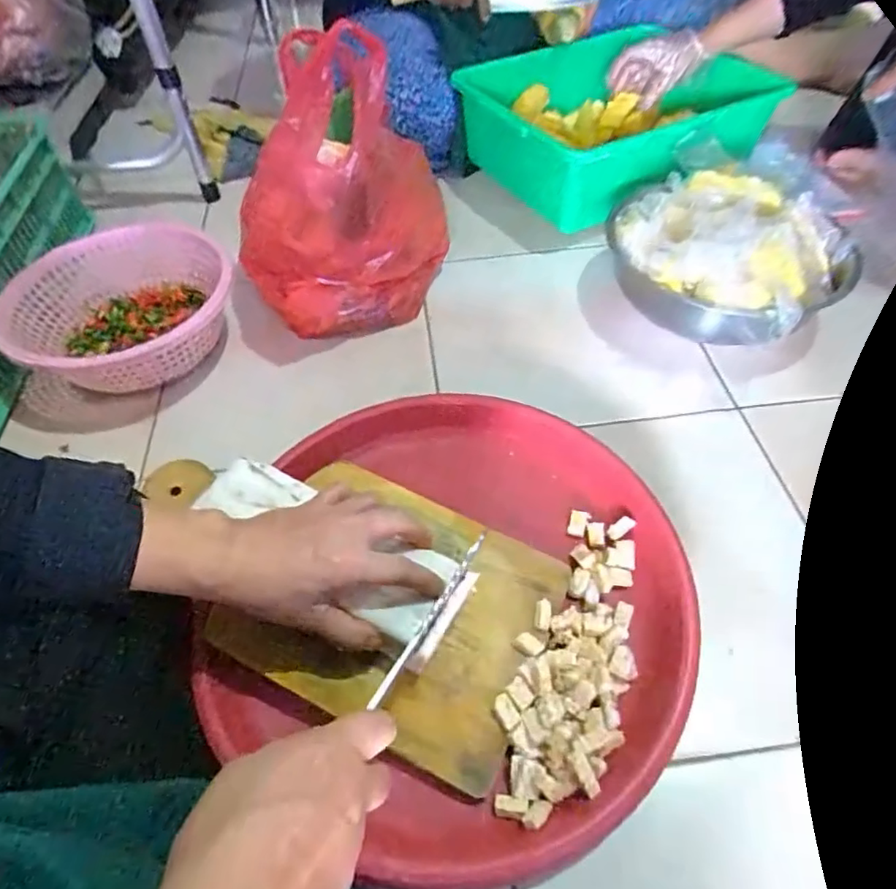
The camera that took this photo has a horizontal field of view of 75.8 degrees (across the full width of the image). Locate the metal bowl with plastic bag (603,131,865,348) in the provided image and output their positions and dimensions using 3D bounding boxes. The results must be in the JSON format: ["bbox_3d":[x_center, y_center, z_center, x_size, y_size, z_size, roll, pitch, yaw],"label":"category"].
[{"bbox_3d":[0.292,-0.194,0.617,0.189,0.132,0.223,-33,57,-24],"label":"metal bowl with plastic bag"}]

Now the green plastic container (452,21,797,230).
[{"bbox_3d":[0.220,-0.460,0.794,0.338,0.111,0.324,-26,54,-19],"label":"green plastic container"}]

